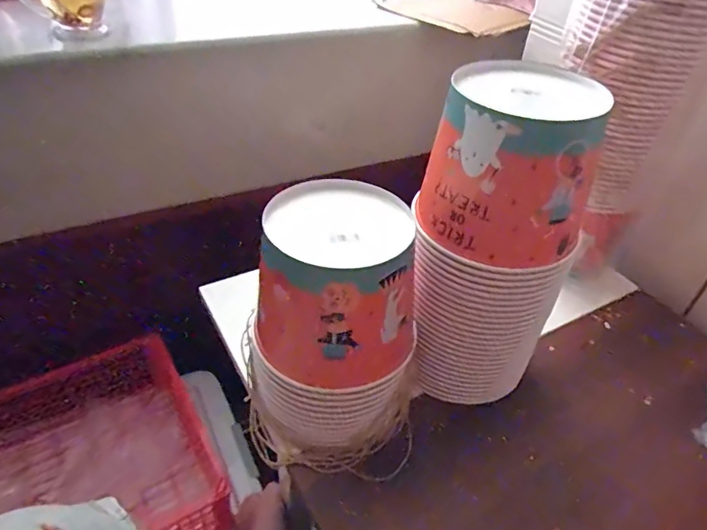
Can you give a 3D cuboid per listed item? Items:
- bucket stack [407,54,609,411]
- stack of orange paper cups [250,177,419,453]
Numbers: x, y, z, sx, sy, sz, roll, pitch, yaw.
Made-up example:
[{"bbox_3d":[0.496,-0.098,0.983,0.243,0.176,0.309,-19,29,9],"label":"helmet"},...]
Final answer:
[{"bbox_3d":[0.135,-0.009,0.524,0.140,0.341,0.128,-6,41,-12],"label":"bucket stack"},{"bbox_3d":[-0.019,0.065,0.479,0.145,0.228,0.119,17,42,14],"label":"stack of orange paper cups"}]

